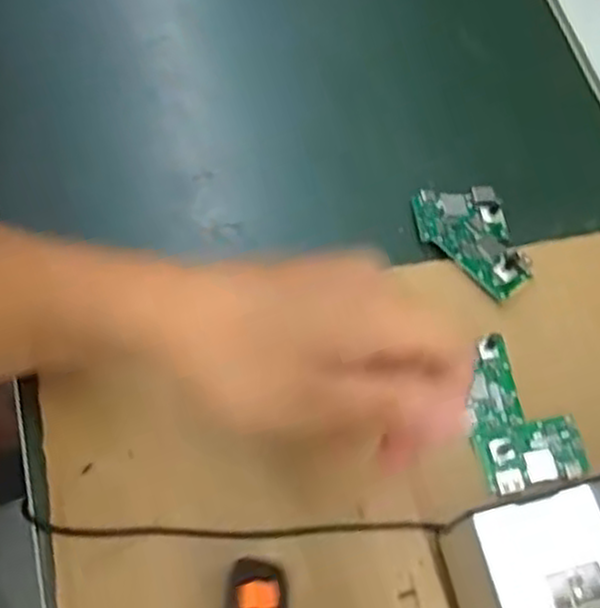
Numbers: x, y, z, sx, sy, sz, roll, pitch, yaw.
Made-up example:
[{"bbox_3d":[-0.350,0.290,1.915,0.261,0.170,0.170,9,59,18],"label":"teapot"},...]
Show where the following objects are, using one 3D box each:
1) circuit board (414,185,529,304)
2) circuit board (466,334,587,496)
[{"bbox_3d":[0.101,-0.038,0.445,0.051,0.021,0.077,-15,67,-9],"label":"circuit board"},{"bbox_3d":[0.115,0.057,0.400,0.052,0.016,0.078,-11,67,-7],"label":"circuit board"}]

